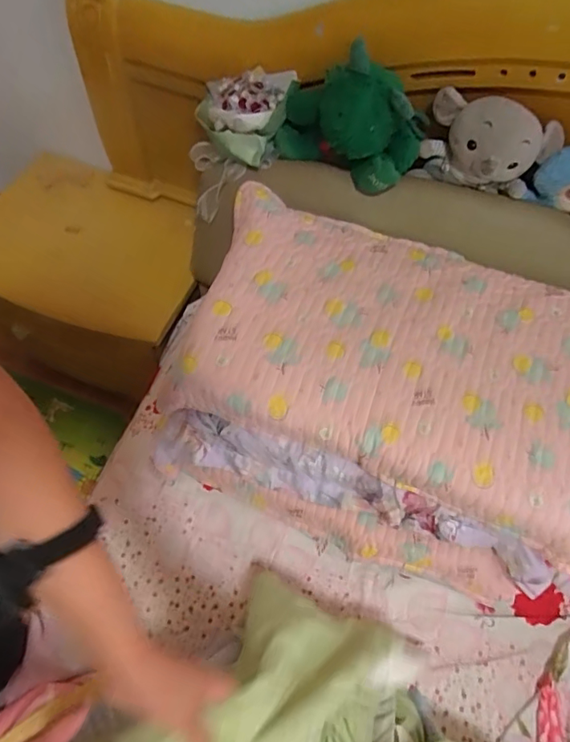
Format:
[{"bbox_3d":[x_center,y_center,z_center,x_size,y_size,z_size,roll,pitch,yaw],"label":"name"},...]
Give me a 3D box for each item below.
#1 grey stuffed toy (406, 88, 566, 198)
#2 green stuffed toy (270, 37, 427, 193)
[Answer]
[{"bbox_3d":[0.320,-0.355,0.810,0.204,0.140,0.107,24,60,10],"label":"grey stuffed toy"},{"bbox_3d":[0.104,-0.395,0.829,0.240,0.196,0.114,11,59,3],"label":"green stuffed toy"}]

